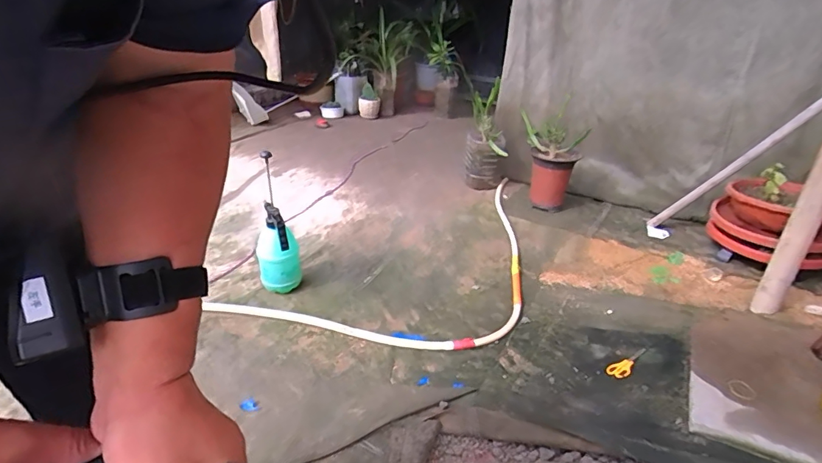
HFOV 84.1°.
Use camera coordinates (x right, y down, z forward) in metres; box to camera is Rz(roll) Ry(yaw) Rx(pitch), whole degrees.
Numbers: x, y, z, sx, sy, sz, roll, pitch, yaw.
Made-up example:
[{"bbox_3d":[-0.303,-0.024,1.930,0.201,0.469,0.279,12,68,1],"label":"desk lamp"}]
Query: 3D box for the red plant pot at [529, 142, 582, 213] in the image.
[{"bbox_3d":[0.519,-0.190,1.738,0.170,0.234,0.176,3,27,-2],"label":"red plant pot"}]

